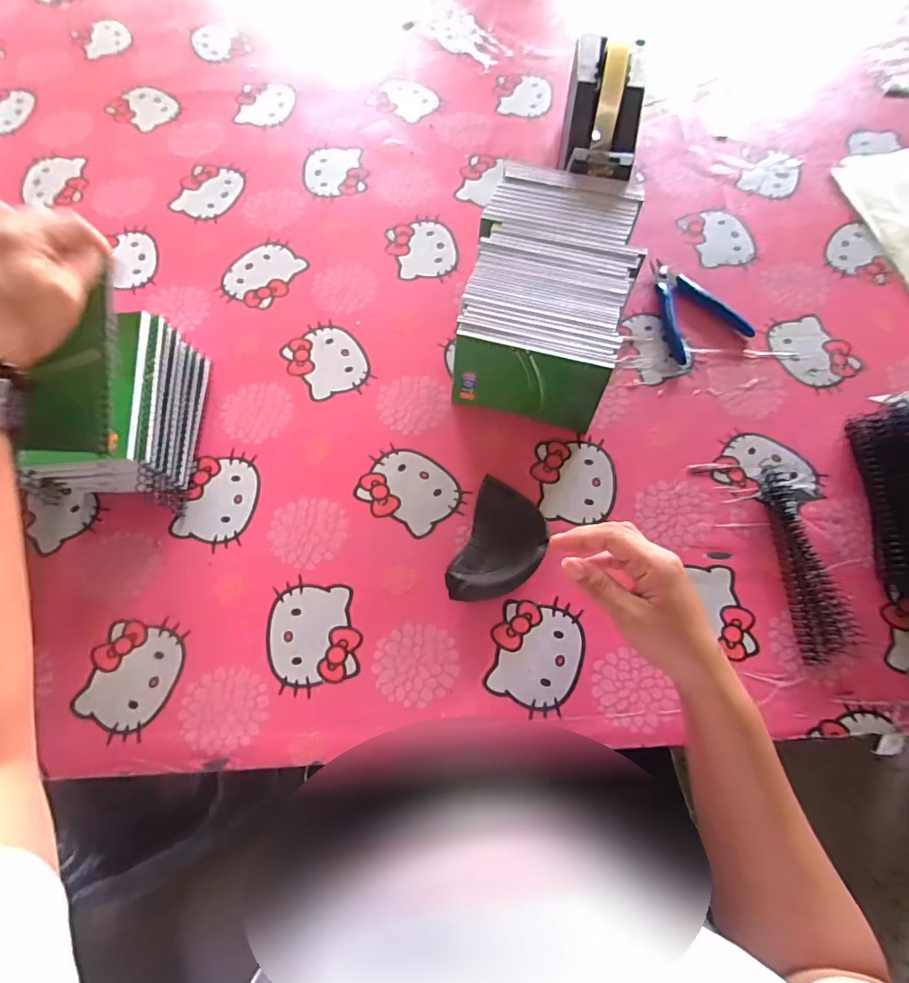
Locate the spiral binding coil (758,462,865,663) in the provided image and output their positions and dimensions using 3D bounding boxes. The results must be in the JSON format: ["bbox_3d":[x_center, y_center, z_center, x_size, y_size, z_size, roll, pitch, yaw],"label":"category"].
[{"bbox_3d":[0.301,0.059,0.439,0.046,0.015,0.164,-6,71,-2],"label":"spiral binding coil"}]

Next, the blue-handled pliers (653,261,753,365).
[{"bbox_3d":[0.236,-0.190,0.523,0.079,0.014,0.114,-21,72,-7],"label":"blue-handled pliers"}]

